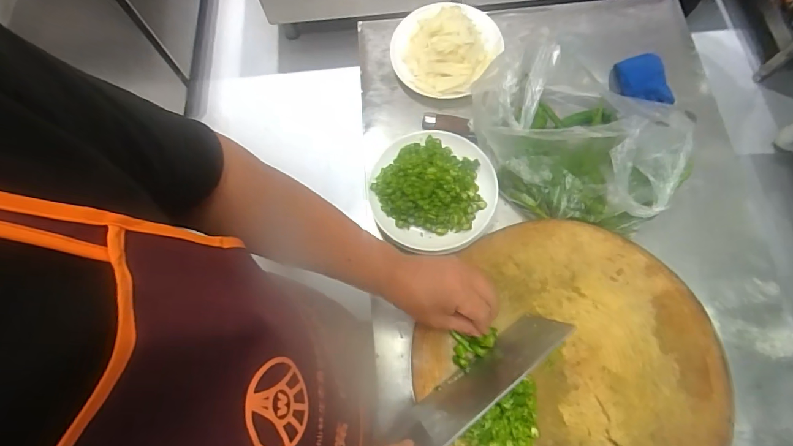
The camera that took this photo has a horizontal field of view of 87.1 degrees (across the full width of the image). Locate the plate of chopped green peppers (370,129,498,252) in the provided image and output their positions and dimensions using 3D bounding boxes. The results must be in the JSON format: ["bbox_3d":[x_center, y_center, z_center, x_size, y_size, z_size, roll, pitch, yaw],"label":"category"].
[{"bbox_3d":[0.053,-0.053,0.630,0.187,0.040,0.187,-1,71,2],"label":"plate of chopped green peppers"}]

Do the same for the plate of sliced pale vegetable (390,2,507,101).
[{"bbox_3d":[0.084,-0.303,0.712,0.184,0.075,0.169,-1,71,2],"label":"plate of sliced pale vegetable"}]

